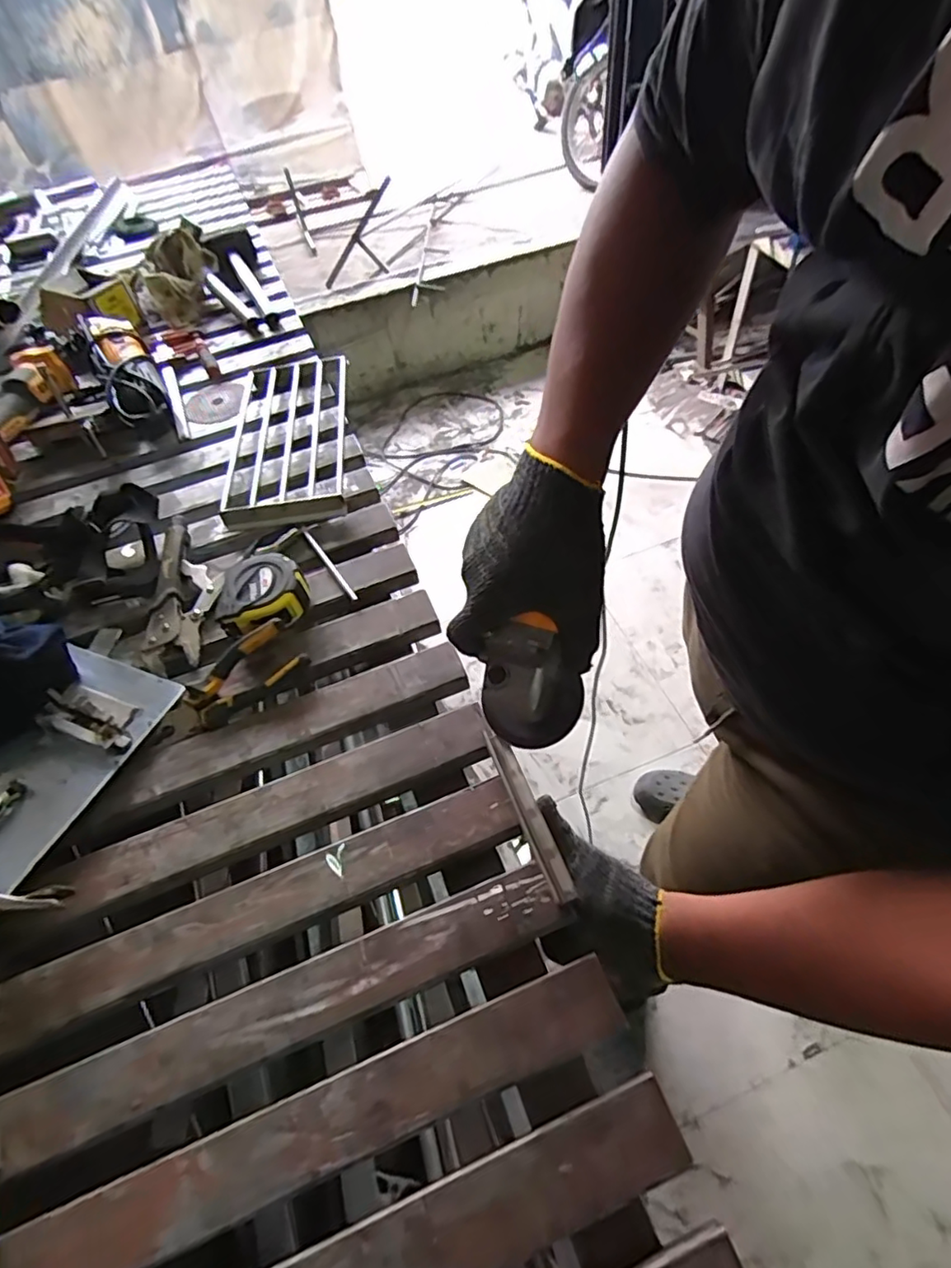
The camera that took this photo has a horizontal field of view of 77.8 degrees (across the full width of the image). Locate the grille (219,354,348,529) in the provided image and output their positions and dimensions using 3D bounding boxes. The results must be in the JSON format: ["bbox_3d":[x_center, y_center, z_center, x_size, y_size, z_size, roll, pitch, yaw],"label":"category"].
[{"bbox_3d":[-0.259,-0.281,0.811,0.165,0.030,0.365,-8,54,1],"label":"grille"}]

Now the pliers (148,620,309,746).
[{"bbox_3d":[-0.239,0.054,0.570,0.155,0.023,0.057,-42,88,-6],"label":"pliers"}]

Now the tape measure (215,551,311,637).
[{"bbox_3d":[-0.221,-0.039,0.617,0.090,0.048,0.081,-18,54,-8],"label":"tape measure"}]

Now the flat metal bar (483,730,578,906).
[{"bbox_3d":[0.042,0.144,0.490,0.018,0.006,0.143,-18,55,-10],"label":"flat metal bar"}]

